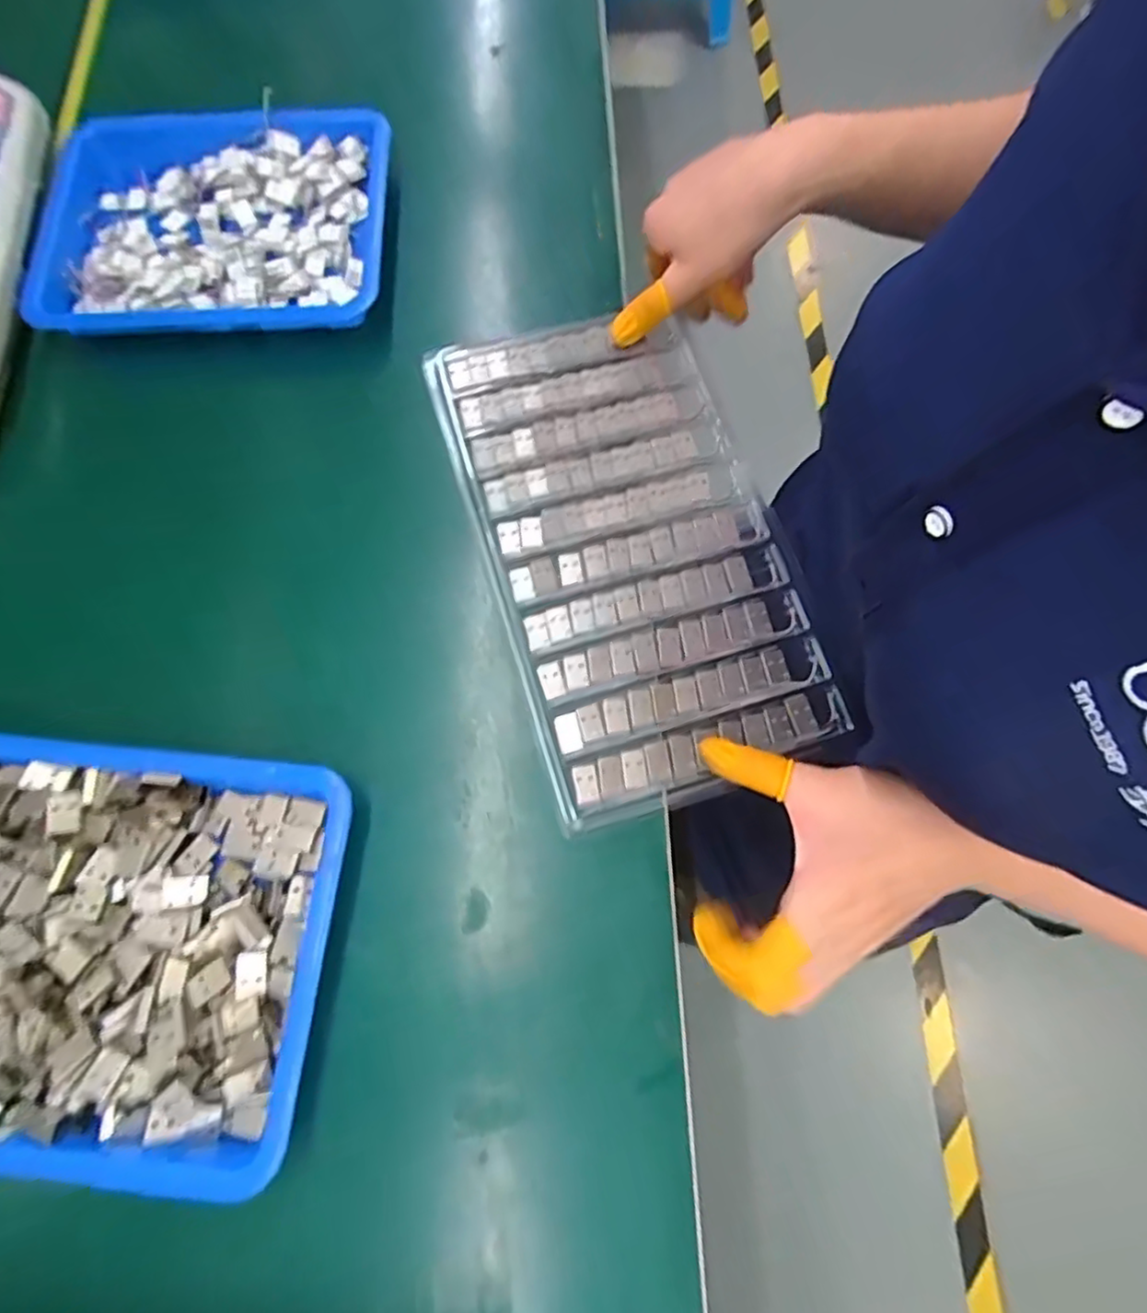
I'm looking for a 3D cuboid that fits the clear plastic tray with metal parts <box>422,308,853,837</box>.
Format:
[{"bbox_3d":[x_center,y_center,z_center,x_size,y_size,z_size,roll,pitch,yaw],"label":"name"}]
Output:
[{"bbox_3d":[0.028,-0.066,0.362,0.155,0.016,0.284,-17,73,-5],"label":"clear plastic tray with metal parts"}]

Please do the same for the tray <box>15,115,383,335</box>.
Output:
[{"bbox_3d":[-0.232,-0.277,0.417,0.222,0.033,0.158,-2,73,0],"label":"tray"}]

